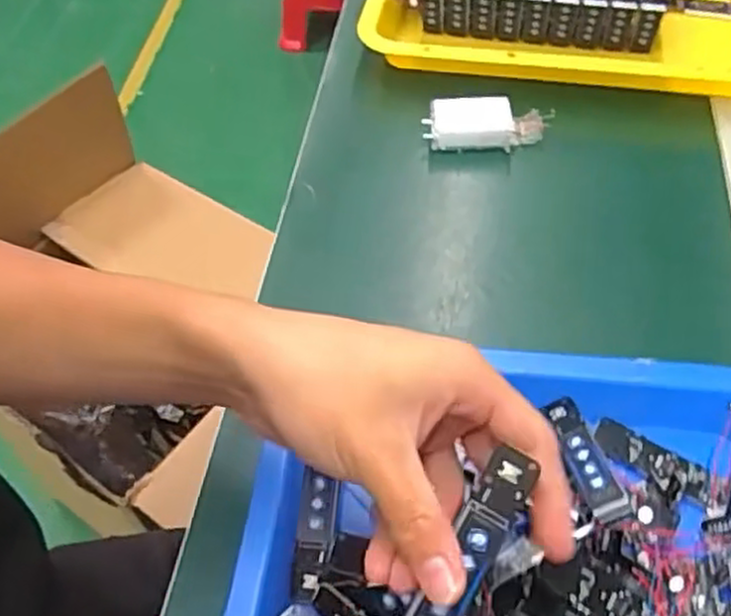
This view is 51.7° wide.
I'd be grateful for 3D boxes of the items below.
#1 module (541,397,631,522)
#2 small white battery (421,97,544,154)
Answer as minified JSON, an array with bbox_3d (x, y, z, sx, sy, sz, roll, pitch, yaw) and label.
[{"bbox_3d":[0.104,0.071,0.365,0.017,0.011,0.079,-5,30,-2],"label":"module"},{"bbox_3d":[0.085,-0.131,0.545,0.082,0.024,0.034,1,54,3],"label":"small white battery"}]

